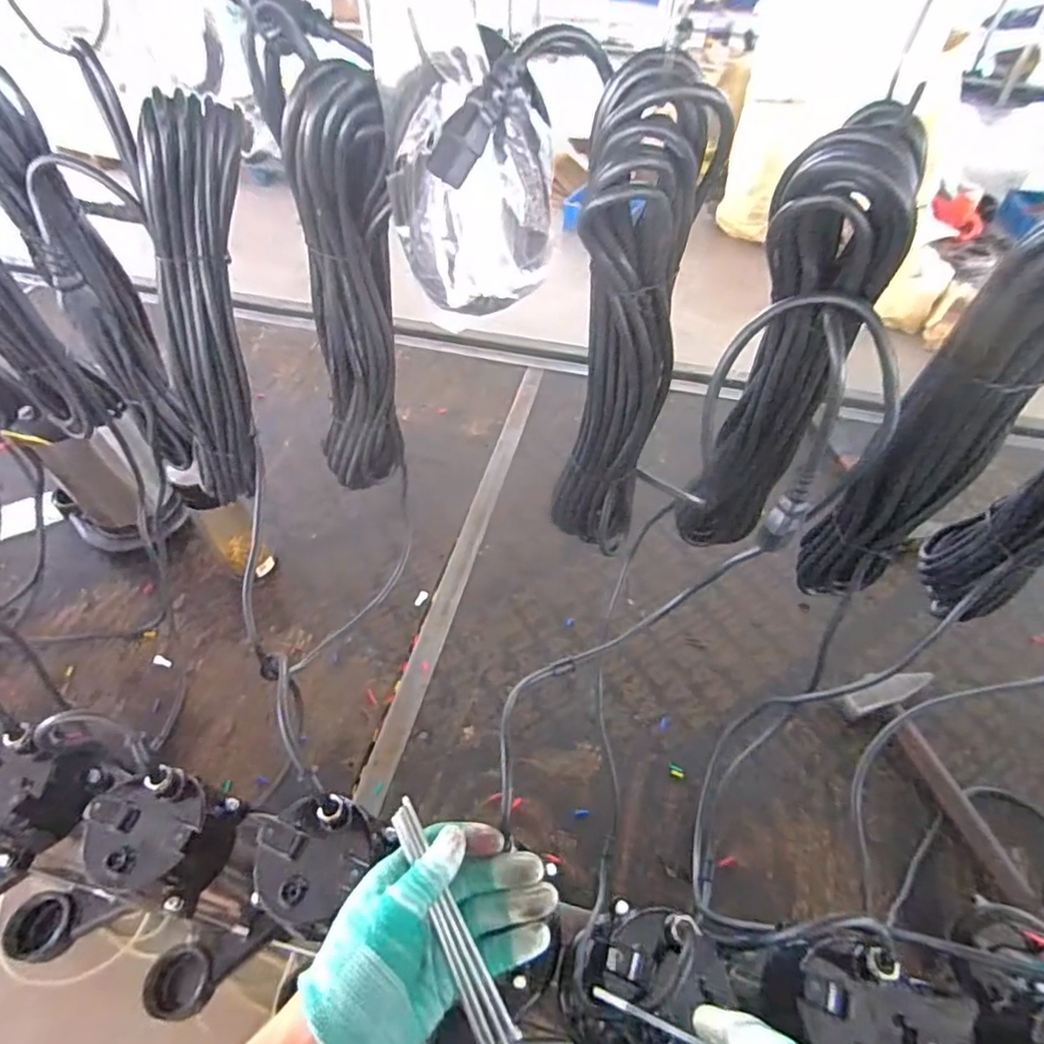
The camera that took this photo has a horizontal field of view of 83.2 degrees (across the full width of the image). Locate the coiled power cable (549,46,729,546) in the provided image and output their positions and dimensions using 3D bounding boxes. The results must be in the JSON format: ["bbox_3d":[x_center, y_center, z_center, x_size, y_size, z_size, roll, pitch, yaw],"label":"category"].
[{"bbox_3d":[0.066,-0.100,0.401,0.066,0.334,0.055,12,51,8],"label":"coiled power cable"}]

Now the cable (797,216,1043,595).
[{"bbox_3d":[0.258,-0.046,0.374,0.066,0.332,0.082,32,56,22],"label":"cable"}]

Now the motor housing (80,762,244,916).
[{"bbox_3d":[-0.281,0.244,0.459,0.096,0.065,0.084,14,51,9],"label":"motor housing"}]

